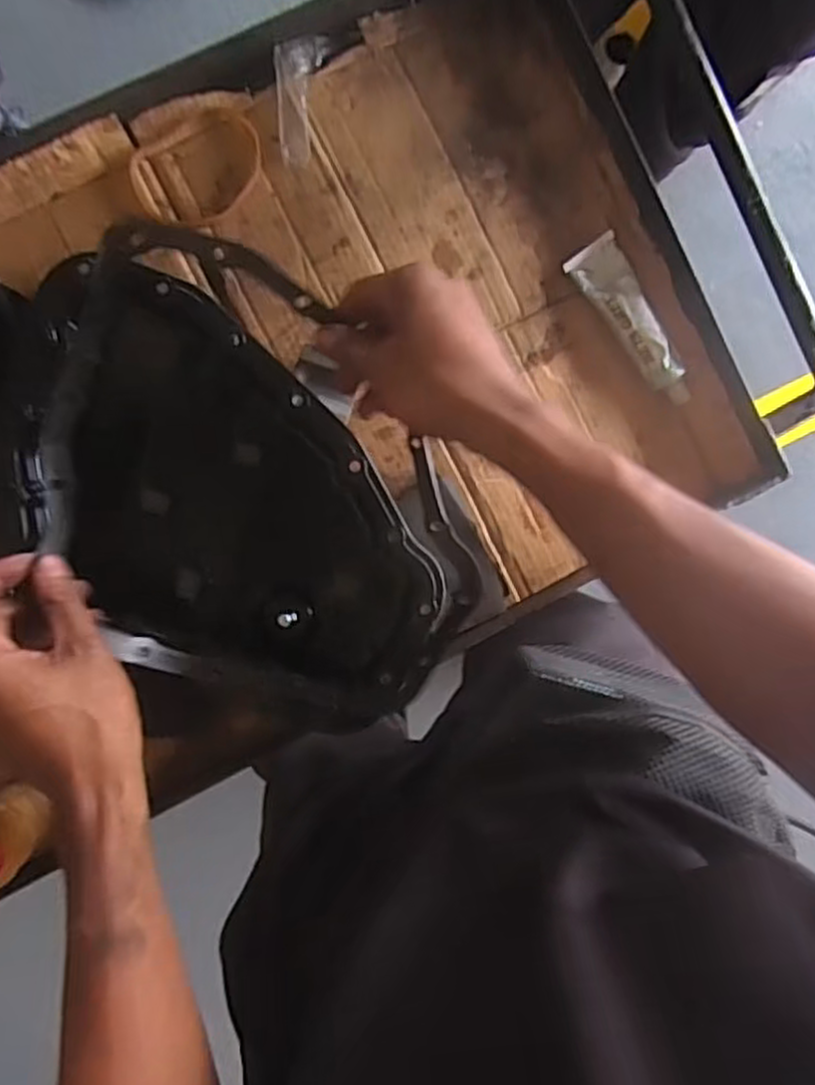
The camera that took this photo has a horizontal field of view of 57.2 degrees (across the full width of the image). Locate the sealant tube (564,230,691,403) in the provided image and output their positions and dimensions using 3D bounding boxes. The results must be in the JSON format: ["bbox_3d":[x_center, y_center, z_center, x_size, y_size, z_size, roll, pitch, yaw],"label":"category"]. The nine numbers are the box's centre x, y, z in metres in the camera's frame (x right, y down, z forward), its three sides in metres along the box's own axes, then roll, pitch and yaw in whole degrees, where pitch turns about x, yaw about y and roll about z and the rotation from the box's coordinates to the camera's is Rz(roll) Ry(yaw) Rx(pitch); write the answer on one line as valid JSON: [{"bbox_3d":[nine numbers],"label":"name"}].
[{"bbox_3d":[0.181,-0.174,0.585,0.043,0.025,0.138,-37,96,-3],"label":"sealant tube"}]

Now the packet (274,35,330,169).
[{"bbox_3d":[-0.079,-0.330,0.557,0.037,0.009,0.095,1,93,-6],"label":"packet"}]

